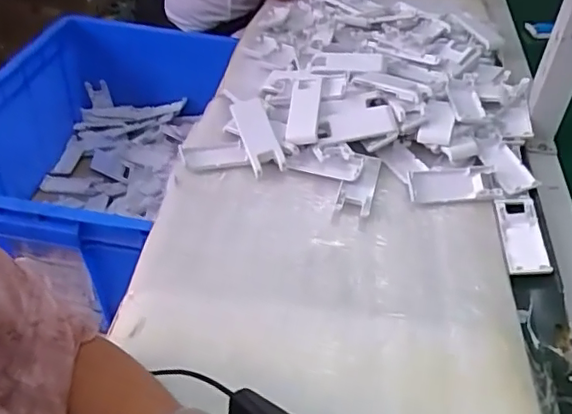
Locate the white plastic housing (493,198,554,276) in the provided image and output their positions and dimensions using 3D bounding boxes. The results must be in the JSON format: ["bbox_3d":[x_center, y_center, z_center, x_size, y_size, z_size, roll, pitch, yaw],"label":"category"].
[{"bbox_3d":[0.247,0.029,0.602,0.042,0.012,0.106,6,42,4],"label":"white plastic housing"}]

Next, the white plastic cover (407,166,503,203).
[{"bbox_3d":[0.187,-0.025,0.648,0.099,0.021,0.044,-1,42,-4],"label":"white plastic cover"}]

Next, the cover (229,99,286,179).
[{"bbox_3d":[-0.035,-0.088,0.675,0.037,0.022,0.110,-13,57,-16],"label":"cover"}]

